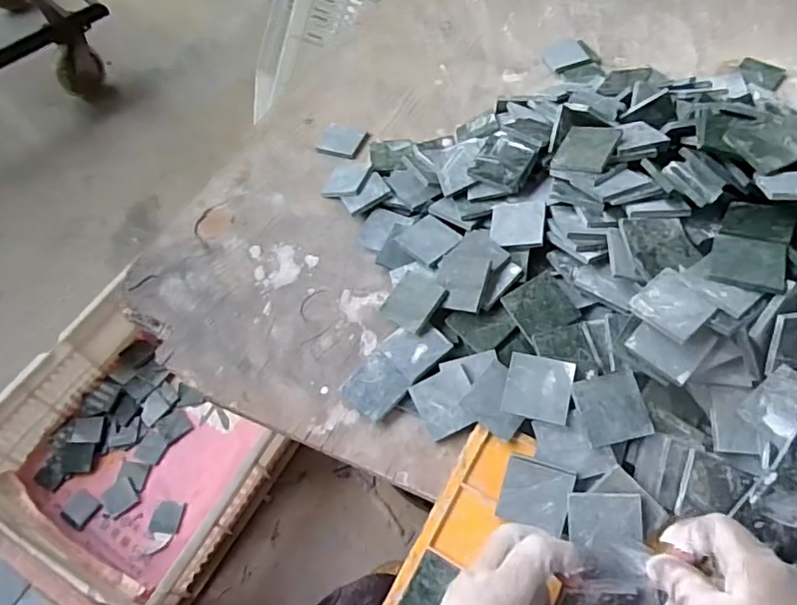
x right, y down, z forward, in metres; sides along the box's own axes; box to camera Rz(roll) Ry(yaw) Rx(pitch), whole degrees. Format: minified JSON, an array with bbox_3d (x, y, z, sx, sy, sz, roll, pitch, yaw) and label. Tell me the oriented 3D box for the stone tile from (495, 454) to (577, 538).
[{"bbox_3d":[0.101,0.142,0.417,0.048,0.006,0.048,15,97,19],"label":"stone tile"}]

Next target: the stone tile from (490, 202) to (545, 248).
[{"bbox_3d":[0.109,-0.072,0.517,0.050,0.007,0.053,-2,62,25],"label":"stone tile"}]

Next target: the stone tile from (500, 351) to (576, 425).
[{"bbox_3d":[0.108,0.066,0.435,0.049,0.004,0.048,9,73,20],"label":"stone tile"}]

